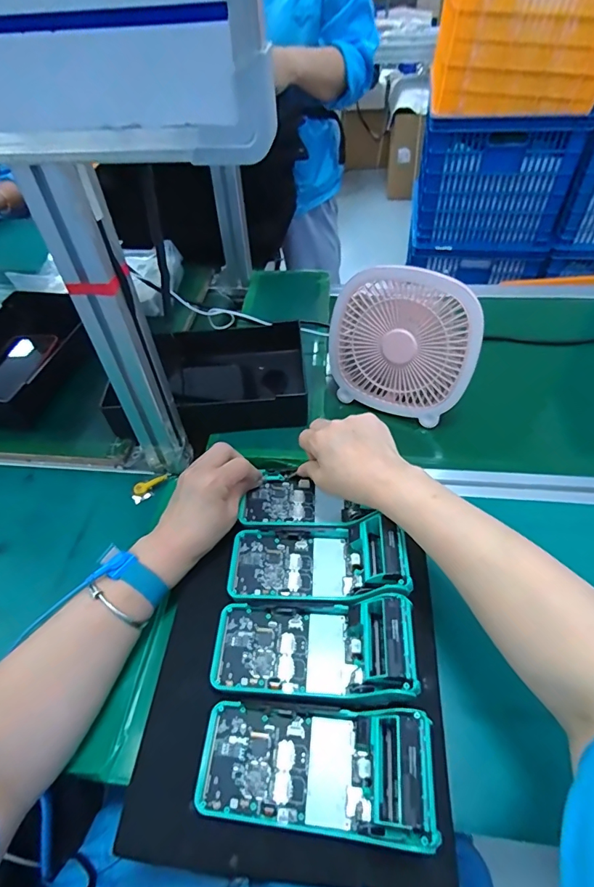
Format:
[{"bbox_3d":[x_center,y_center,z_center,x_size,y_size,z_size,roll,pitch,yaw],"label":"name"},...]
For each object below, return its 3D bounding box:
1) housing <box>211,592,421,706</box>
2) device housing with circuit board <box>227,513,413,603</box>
[{"bbox_3d":[0.016,0.181,0.390,0.172,0.039,0.081,-8,45,16],"label":"housing"},{"bbox_3d":[0.018,0.112,0.434,0.170,0.052,0.081,2,47,5],"label":"device housing with circuit board"}]

